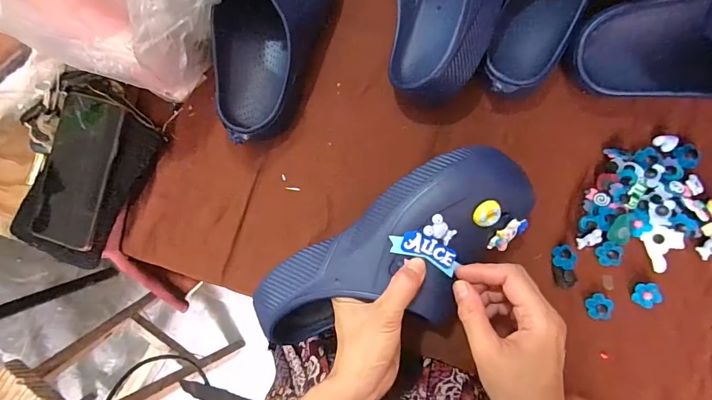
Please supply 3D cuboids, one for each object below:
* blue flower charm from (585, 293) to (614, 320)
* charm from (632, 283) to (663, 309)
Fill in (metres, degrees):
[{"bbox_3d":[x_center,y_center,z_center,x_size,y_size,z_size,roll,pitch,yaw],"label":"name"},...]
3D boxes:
[{"bbox_3d":[0.246,0.108,0.393,0.024,0.006,0.024,-1,85,6],"label":"blue flower charm"},{"bbox_3d":[0.291,0.095,0.389,0.023,0.011,0.024,-1,85,6],"label":"charm"}]

